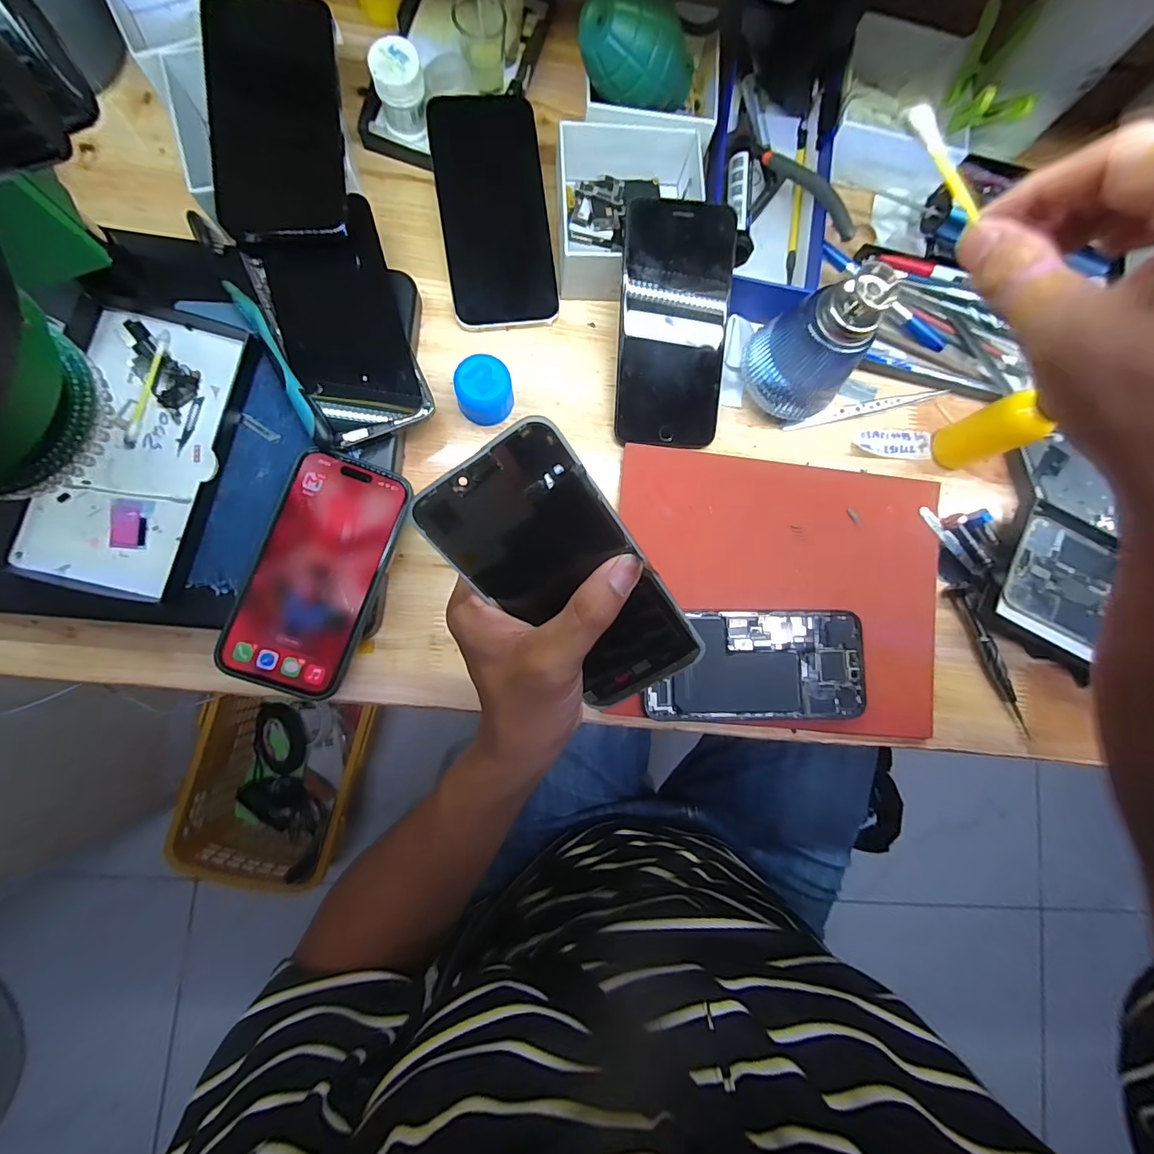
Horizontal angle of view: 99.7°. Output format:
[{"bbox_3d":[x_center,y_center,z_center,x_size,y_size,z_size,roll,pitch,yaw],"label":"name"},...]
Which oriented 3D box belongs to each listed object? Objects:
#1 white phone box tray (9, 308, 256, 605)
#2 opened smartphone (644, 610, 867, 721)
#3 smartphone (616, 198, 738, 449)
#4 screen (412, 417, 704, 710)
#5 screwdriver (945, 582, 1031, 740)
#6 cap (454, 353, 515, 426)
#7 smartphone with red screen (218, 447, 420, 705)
[{"bbox_3d":[-0.269,-0.077,0.297,0.092,0.010,0.173,13,84,-4],"label":"white phone box tray"},{"bbox_3d":[0.127,0.062,0.343,0.153,0.009,0.074,0,85,-5],"label":"opened smartphone"},{"bbox_3d":[0.068,-0.172,0.340,0.075,0.006,0.153,1,106,-5],"label":"smartphone"},{"bbox_3d":[-0.001,0.005,0.234,0.071,0.006,0.156,-31,120,13],"label":"screen"},{"bbox_3d":[0.323,0.063,0.377,0.015,0.013,0.128,-25,87,-7],"label":"screwdriver"},{"bbox_3d":[-0.064,-0.130,0.341,0.039,0.032,0.039,1,85,-5],"label":"cap"},{"bbox_3d":[-0.161,-0.003,0.301,0.073,0.009,0.149,19,83,-3],"label":"smartphone with red screen"}]

